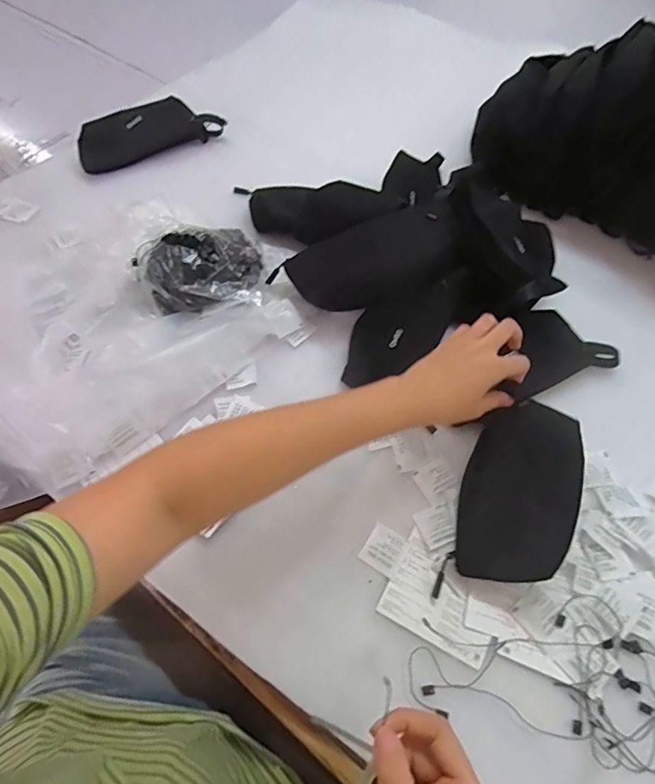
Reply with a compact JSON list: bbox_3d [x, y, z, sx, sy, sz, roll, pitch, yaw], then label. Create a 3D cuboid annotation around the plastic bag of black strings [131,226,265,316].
[{"bbox_3d":[-0.160,-0.160,0.618,0.147,0.048,0.130,-12,61,-6],"label":"plastic bag of black strings"}]

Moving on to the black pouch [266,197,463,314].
[{"bbox_3d":[0.053,-0.154,0.596,0.206,0.090,0.017,-20,16,10],"label":"black pouch"}]

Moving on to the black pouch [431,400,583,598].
[{"bbox_3d":[0.181,0.098,0.476,0.105,0.023,0.182,7,69,27],"label":"black pouch"}]

